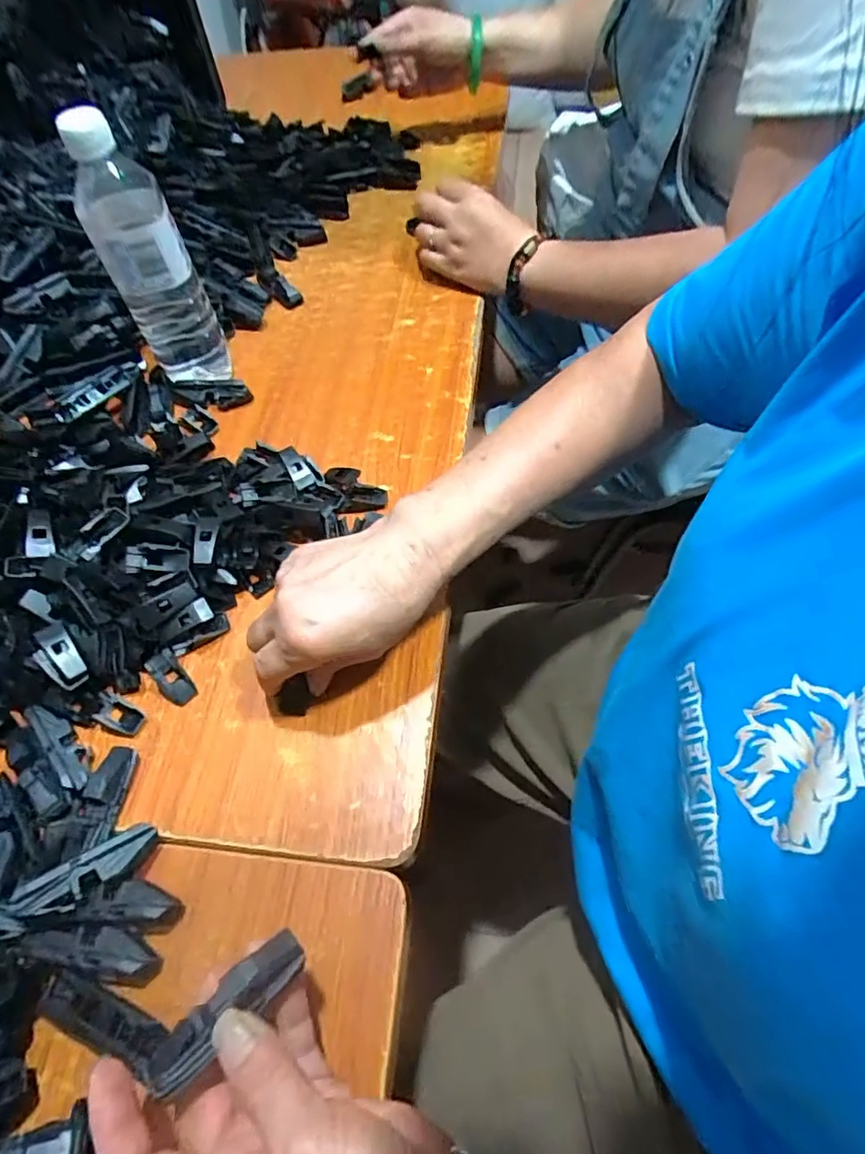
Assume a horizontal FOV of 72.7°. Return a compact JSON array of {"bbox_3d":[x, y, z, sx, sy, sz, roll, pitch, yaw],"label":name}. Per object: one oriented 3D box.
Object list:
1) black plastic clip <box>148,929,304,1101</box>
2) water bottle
[{"bbox_3d":[-0.089,0.187,0.254,0.071,0.010,0.021,-36,64,-26],"label":"black plastic clip"},{"bbox_3d":[-0.233,-0.258,0.487,0.066,0.195,0.063,-22,60,-10],"label":"water bottle"}]

